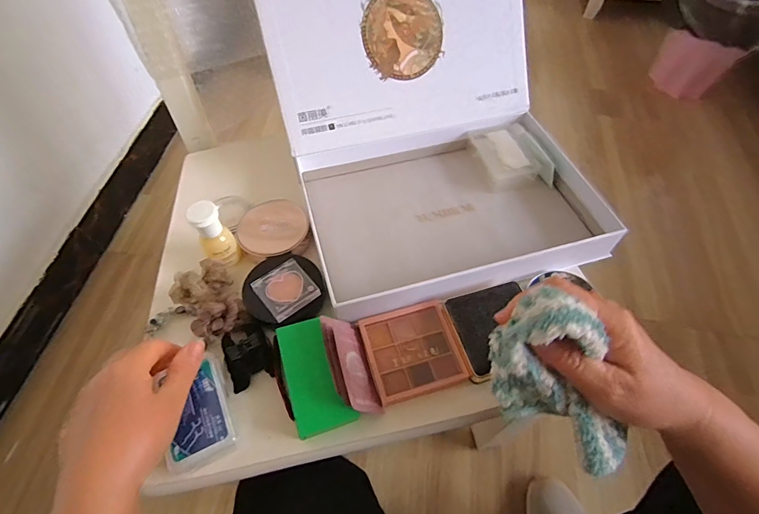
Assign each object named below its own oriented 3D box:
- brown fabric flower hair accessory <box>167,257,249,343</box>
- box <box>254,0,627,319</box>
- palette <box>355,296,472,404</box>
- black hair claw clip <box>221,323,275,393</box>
[{"bbox_3d":[-0.155,0.034,0.358,0.048,0.033,0.074,-32,64,-18],"label":"brown fabric flower hair accessory"},{"bbox_3d":[0.052,-0.155,0.403,0.289,0.196,0.341,-15,60,-9],"label":"box"},{"bbox_3d":[0.028,0.082,0.351,0.076,0.022,0.078,-14,60,-9],"label":"palette"},{"bbox_3d":[-0.114,0.084,0.345,0.035,0.027,0.053,-18,60,-11],"label":"black hair claw clip"}]

